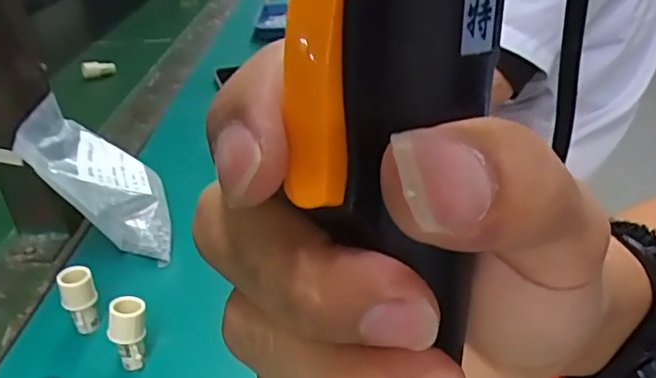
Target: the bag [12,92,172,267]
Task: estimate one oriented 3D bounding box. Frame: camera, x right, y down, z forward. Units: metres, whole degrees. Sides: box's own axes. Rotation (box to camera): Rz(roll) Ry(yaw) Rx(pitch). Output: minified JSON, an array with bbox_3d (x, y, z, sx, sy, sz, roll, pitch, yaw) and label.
[{"bbox_3d":[-0.166,-0.007,0.428,0.042,0.125,0.097,-41,29,20],"label":"bag"}]

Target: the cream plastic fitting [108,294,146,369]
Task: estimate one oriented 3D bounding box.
[{"bbox_3d":[-0.111,0.082,0.329,0.021,0.042,0.017,-14,34,-17],"label":"cream plastic fitting"}]

